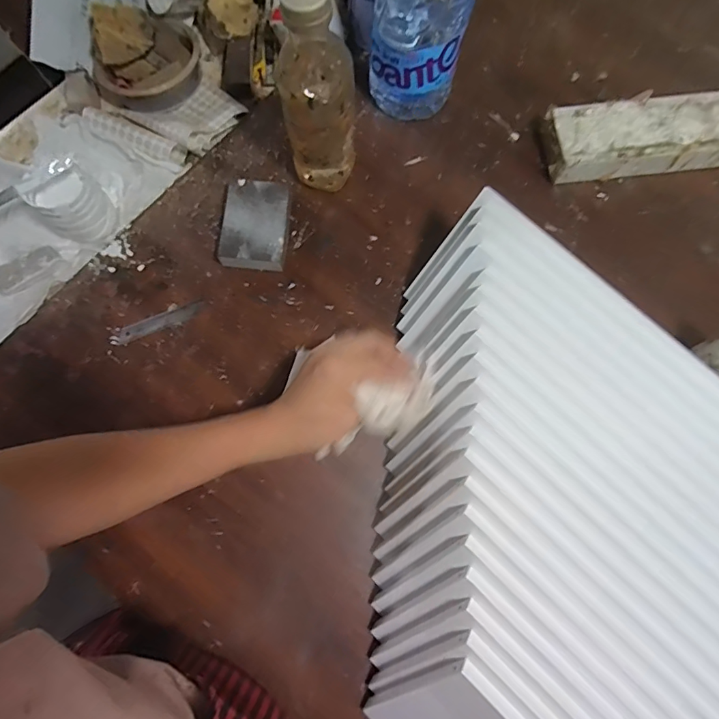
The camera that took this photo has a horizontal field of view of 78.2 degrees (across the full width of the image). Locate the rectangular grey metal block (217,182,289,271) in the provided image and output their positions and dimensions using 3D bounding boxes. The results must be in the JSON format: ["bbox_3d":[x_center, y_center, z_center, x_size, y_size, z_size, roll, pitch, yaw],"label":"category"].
[{"bbox_3d":[-0.116,-0.149,0.497,0.072,0.029,0.094,3,75,0],"label":"rectangular grey metal block"}]

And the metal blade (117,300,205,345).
[{"bbox_3d":[-0.217,-0.042,0.486,0.095,0.004,0.019,-23,77,-7],"label":"metal blade"}]

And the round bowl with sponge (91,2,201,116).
[{"bbox_3d":[-0.264,-0.370,0.534,0.136,0.052,0.120,-28,78,-8],"label":"round bowl with sponge"}]

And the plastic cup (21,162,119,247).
[{"bbox_3d":[-0.312,-0.167,0.484,0.069,0.066,0.066,0,75,-1],"label":"plastic cup"}]

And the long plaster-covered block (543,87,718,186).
[{"bbox_3d":[0.556,-0.293,0.543,0.672,0.041,0.092,-7,76,-3],"label":"long plaster-covered block"}]

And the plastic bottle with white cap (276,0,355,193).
[{"bbox_3d":[-0.039,-0.239,0.429,0.071,0.211,0.057,-3,75,-2],"label":"plastic bottle with white cap"}]

